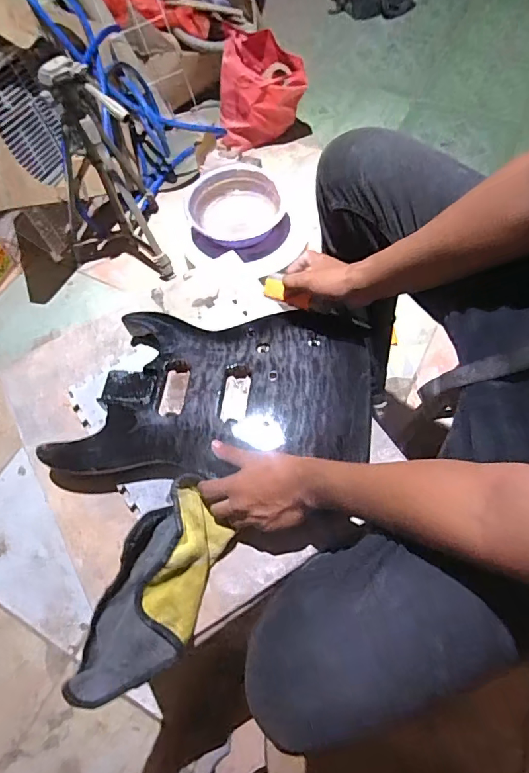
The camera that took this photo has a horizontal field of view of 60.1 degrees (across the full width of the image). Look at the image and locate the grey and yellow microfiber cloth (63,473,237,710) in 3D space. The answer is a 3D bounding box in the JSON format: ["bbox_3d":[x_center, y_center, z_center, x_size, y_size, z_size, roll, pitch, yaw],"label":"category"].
[{"bbox_3d":[-0.133,0.250,0.554,0.112,0.043,0.272,24,75,14],"label":"grey and yellow microfiber cloth"}]

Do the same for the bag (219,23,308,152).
[{"bbox_3d":[-0.018,-0.944,1.495,0.265,0.289,0.169,-20,63,-7],"label":"bag"}]

